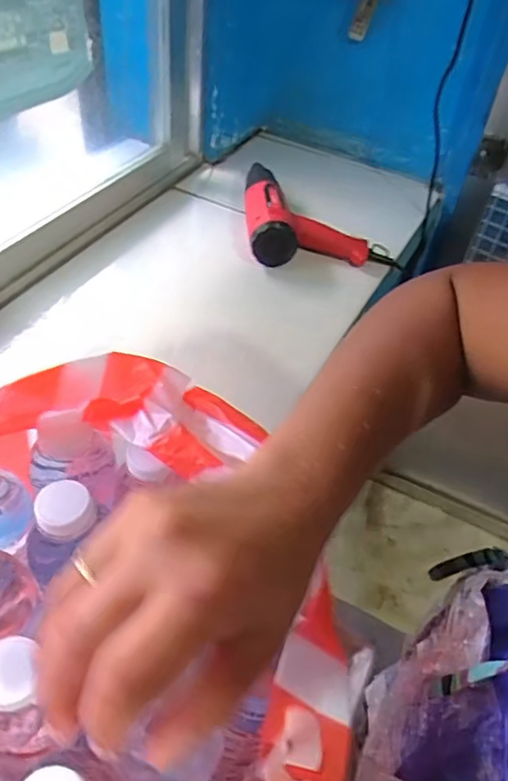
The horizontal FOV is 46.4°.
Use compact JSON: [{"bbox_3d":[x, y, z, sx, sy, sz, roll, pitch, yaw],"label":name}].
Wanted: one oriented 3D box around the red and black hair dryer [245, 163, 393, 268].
[{"bbox_3d":[0.091,-0.281,0.949,0.216,0.080,0.208,-2,47,-9],"label":"red and black hair dryer"}]

